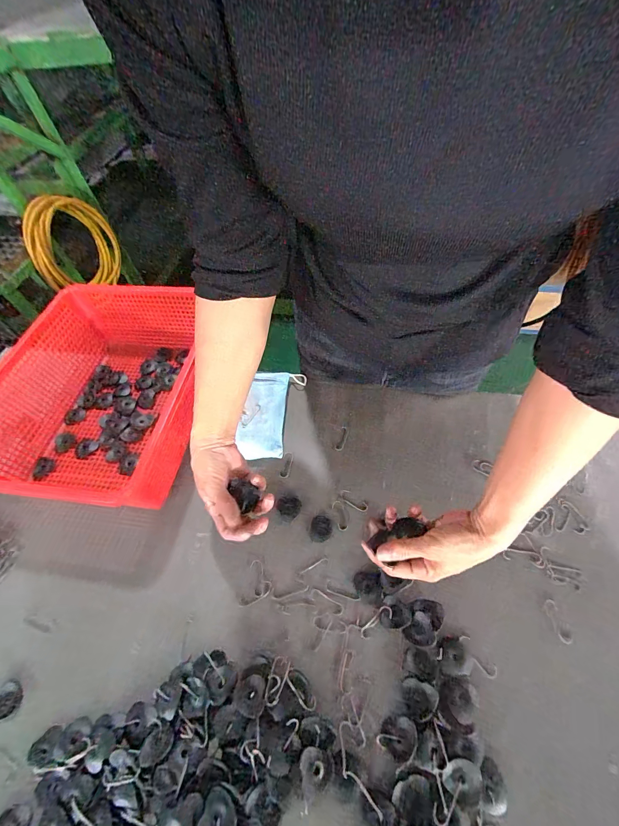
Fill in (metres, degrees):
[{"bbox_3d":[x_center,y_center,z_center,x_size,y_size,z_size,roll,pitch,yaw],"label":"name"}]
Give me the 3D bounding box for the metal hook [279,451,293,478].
[{"bbox_3d":[-0.035,0.079,0.522,0.014,0.004,0.042,8,57,11],"label":"metal hook"}]

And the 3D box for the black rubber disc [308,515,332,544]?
[{"bbox_3d":[0.015,0.157,0.463,0.029,0.004,0.035,8,57,11],"label":"black rubber disc"}]

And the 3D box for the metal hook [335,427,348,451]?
[{"bbox_3d":[0.052,0.041,0.540,0.012,0.004,0.043,14,58,14],"label":"metal hook"}]

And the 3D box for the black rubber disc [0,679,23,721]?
[{"bbox_3d":[-0.342,0.323,0.384,0.039,0.006,0.035,-4,56,3],"label":"black rubber disc"}]

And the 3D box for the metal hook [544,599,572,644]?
[{"bbox_3d":[0.278,0.233,0.383,0.013,0.004,0.042,-7,56,1],"label":"metal hook"}]

